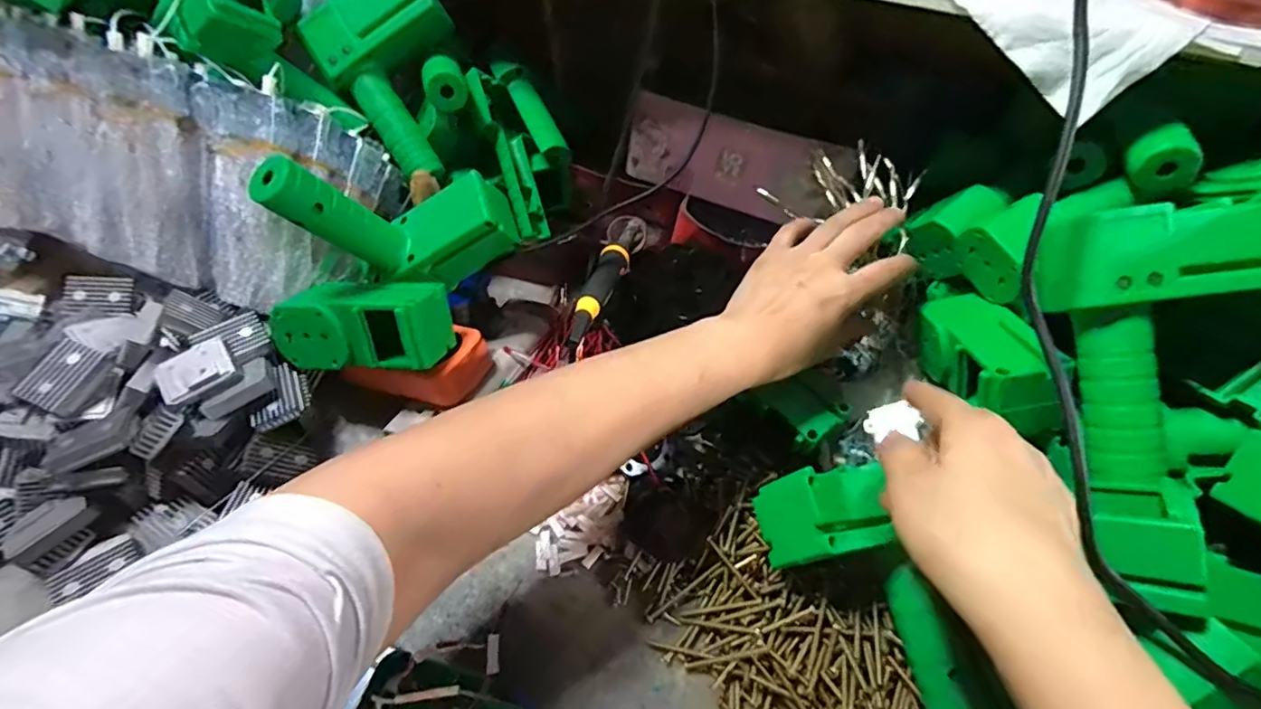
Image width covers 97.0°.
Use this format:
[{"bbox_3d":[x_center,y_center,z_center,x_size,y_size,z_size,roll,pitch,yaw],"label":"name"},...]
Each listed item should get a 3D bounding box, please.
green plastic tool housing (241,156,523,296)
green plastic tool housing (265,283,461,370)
[{"bbox_3d":[-0.174,-0.096,0.409,0.169,0.087,0.051,3,53,-33],"label":"green plastic tool housing"},{"bbox_3d":[-0.195,-0.025,0.403,0.120,0.054,0.058,5,49,0],"label":"green plastic tool housing"}]

